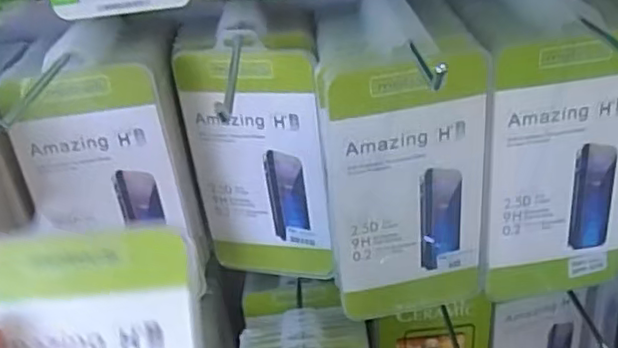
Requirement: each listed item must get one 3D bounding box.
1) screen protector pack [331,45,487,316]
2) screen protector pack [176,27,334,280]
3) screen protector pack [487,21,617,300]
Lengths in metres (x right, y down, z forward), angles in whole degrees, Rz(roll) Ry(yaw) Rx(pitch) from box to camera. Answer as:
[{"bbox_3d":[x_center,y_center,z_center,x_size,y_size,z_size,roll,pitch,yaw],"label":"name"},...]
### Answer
[{"bbox_3d":[0.059,0.013,0.363,0.087,0.158,0.013,-12,33,-10],"label":"screen protector pack"},{"bbox_3d":[-0.031,-0.004,0.409,0.087,0.169,0.008,5,34,16],"label":"screen protector pack"},{"bbox_3d":[0.147,-0.001,0.370,0.083,0.165,0.016,-7,32,-3],"label":"screen protector pack"}]

